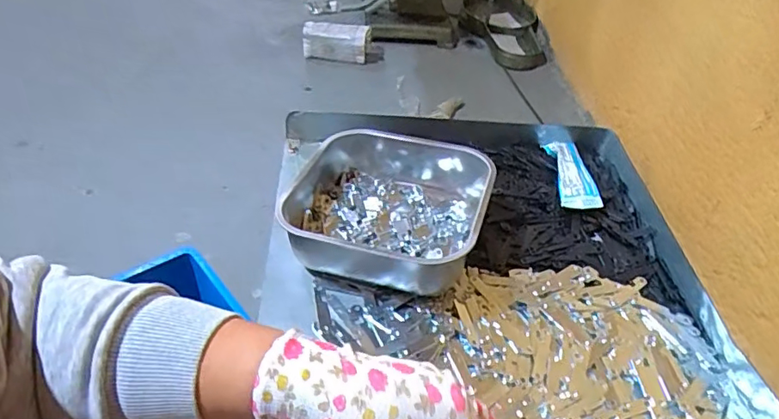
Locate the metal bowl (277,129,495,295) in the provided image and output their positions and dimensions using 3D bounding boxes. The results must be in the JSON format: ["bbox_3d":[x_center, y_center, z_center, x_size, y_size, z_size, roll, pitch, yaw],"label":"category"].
[{"bbox_3d":[-0.003,-0.005,0.541,0.184,0.068,0.188,4,41,-4],"label":"metal bowl"}]

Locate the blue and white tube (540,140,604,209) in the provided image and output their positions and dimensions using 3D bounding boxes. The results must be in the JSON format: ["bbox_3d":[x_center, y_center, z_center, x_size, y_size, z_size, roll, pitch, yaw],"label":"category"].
[{"bbox_3d":[0.208,-0.042,0.634,0.043,0.018,0.122,6,41,-2],"label":"blue and white tube"}]

